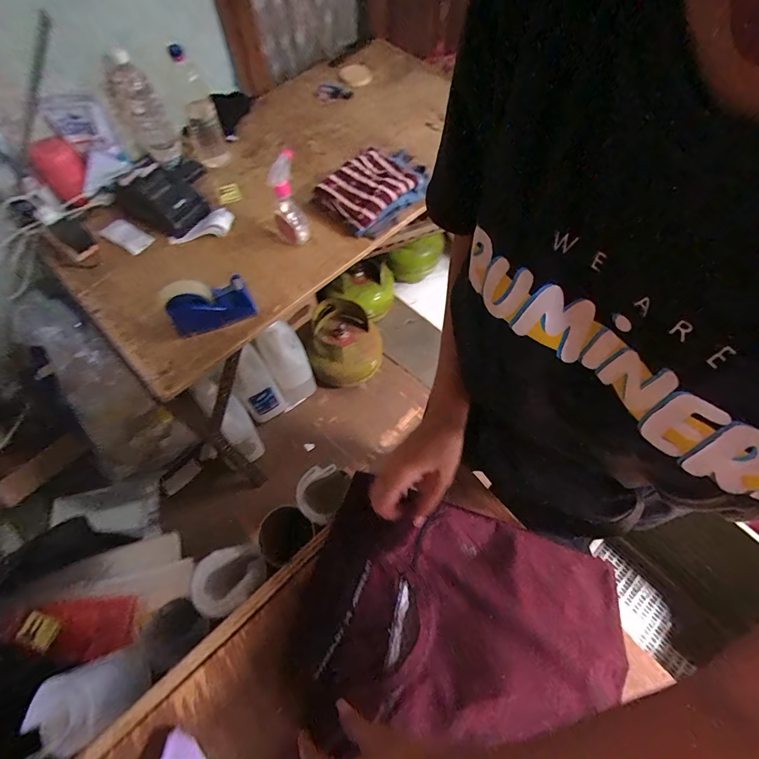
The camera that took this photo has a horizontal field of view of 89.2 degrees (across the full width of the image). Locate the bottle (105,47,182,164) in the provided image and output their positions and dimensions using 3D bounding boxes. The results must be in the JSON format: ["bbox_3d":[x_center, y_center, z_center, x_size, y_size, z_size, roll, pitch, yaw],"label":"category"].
[{"bbox_3d":[-0.574,-0.650,0.930,0.103,0.210,0.075,-27,67,-13],"label":"bottle"}]

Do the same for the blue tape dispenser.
[{"bbox_3d":[-0.342,-0.161,0.770,0.157,0.100,0.063,-18,66,-9],"label":"blue tape dispenser"}]

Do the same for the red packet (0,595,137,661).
[{"bbox_3d":[-0.600,0.488,0.755,0.247,0.043,0.104,-3,64,-2],"label":"red packet"}]

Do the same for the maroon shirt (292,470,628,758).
[{"bbox_3d":[0.086,0.260,0.416,0.325,0.021,0.230,11,64,5],"label":"maroon shirt"}]

